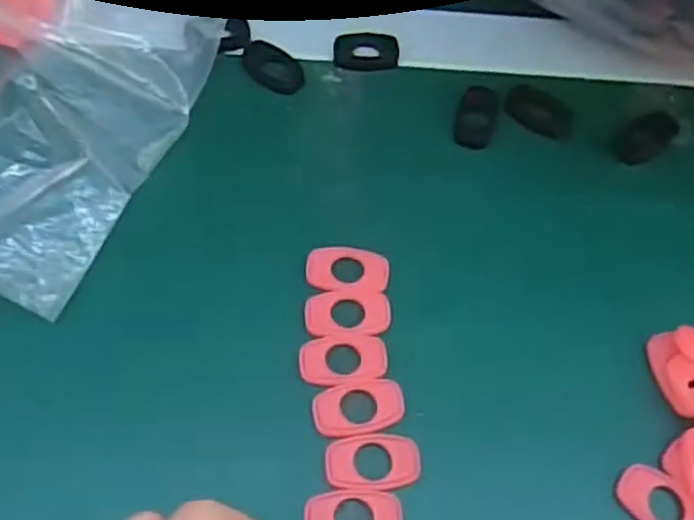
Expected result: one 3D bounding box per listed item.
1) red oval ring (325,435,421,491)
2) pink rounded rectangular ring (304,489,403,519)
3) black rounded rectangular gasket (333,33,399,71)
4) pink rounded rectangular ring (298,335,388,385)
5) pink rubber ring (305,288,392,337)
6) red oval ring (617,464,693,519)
[{"bbox_3d":[0.009,0.069,0.248,0.032,0.004,0.018,-2,61,-4],"label":"red oval ring"},{"bbox_3d":[0.002,0.085,0.239,0.032,0.004,0.019,0,61,-3],"label":"pink rounded rectangular ring"},{"bbox_3d":[0.009,-0.098,0.344,0.031,0.008,0.016,-2,61,-5],"label":"black rounded rectangular gasket"},{"bbox_3d":[-0.001,0.036,0.267,0.032,0.004,0.018,-4,61,-6],"label":"pink rounded rectangular ring"},{"bbox_3d":[0.000,0.019,0.277,0.032,0.004,0.019,-2,61,-5],"label":"pink rubber ring"},{"bbox_3d":[0.107,0.083,0.247,0.020,0.006,0.031,-30,66,-18],"label":"red oval ring"}]

